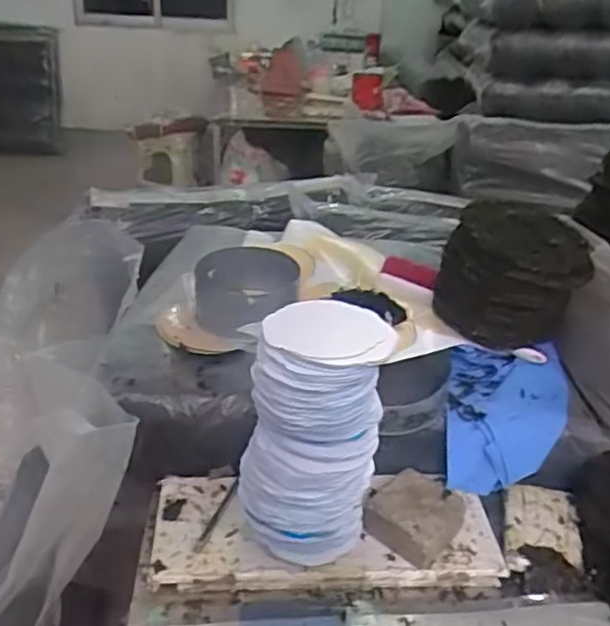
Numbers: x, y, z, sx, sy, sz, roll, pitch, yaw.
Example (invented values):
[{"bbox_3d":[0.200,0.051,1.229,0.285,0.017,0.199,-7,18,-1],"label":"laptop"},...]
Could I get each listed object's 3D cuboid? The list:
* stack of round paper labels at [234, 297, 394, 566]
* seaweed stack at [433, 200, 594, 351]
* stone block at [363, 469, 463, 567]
[{"bbox_3d":[0.012,0.144,0.781,0.148,0.286,0.142,13,30,15],"label":"stack of round paper labels"},{"bbox_3d":[0.316,-0.056,0.998,0.207,0.169,0.179,18,32,24],"label":"seaweed stack"},{"bbox_3d":[0.142,0.260,0.846,0.106,0.056,0.102,23,34,31],"label":"stone block"}]

